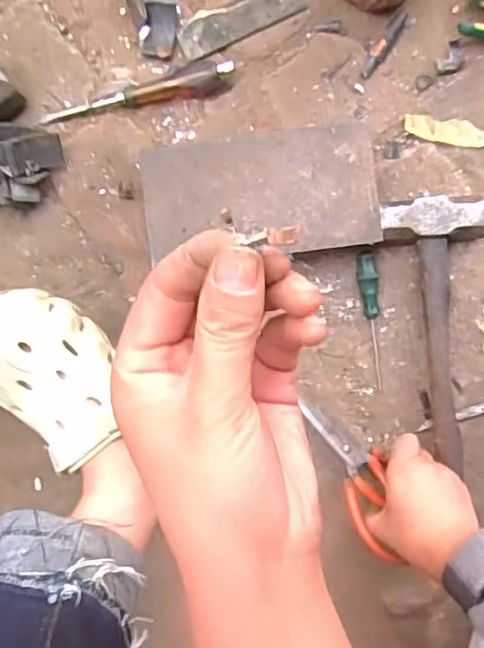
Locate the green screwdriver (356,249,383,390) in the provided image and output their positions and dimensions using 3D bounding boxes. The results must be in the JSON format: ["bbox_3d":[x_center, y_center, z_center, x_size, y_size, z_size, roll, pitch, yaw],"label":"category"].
[{"bbox_3d":[0.135,-0.004,0.628,0.019,0.015,0.139,-11,93,-1],"label":"green screwdriver"}]

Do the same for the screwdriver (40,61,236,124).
[{"bbox_3d":[-0.105,-0.232,0.629,0.198,0.026,0.027,-16,93,-1],"label":"screwdriver"}]

